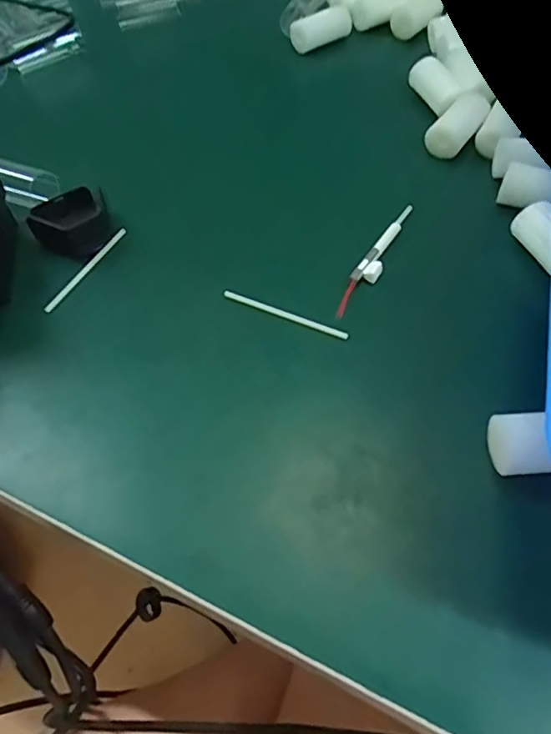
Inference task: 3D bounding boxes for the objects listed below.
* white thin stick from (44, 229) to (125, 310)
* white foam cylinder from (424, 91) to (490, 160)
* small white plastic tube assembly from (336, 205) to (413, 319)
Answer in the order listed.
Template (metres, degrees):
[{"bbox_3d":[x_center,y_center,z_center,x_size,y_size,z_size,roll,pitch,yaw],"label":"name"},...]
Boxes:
[{"bbox_3d":[-0.091,-0.048,0.269,0.004,0.004,0.060,21,58,18],"label":"white thin stick"},{"bbox_3d":[0.105,-0.135,0.312,0.020,0.014,0.050,33,62,24],"label":"white foam cylinder"},{"bbox_3d":[0.049,-0.052,0.262,0.011,0.006,0.080,27,60,21],"label":"small white plastic tube assembly"}]

